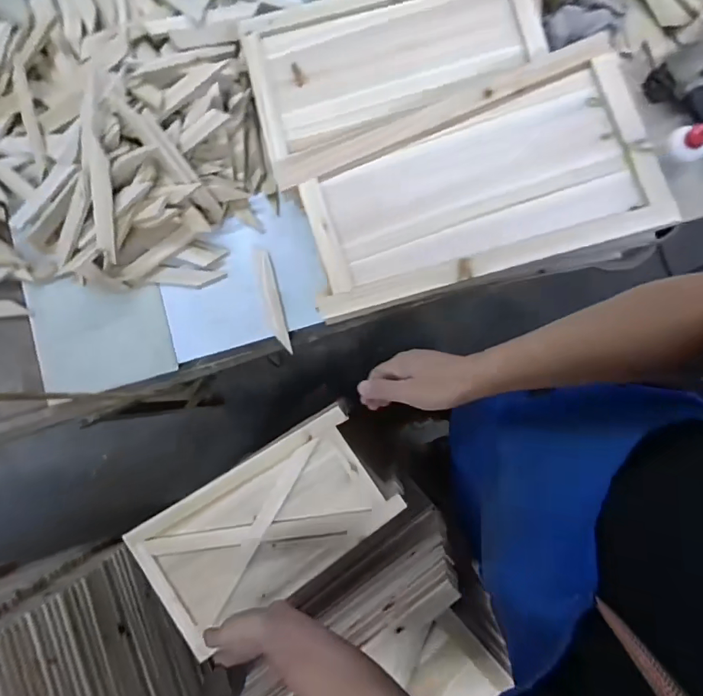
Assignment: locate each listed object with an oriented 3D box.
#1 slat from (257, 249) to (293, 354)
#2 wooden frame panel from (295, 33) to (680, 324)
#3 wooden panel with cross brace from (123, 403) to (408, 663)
[{"bbox_3d":[-0.134,-0.082,0.787,0.026,0.012,0.183,-14,83,-7],"label":"slat"},{"bbox_3d":[0.154,-0.212,0.589,0.427,0.034,0.238,-16,87,4],"label":"wooden frame panel"},{"bbox_3d":[-0.155,0.315,0.806,0.440,0.025,0.232,-33,86,3],"label":"wooden panel with cross brace"}]

